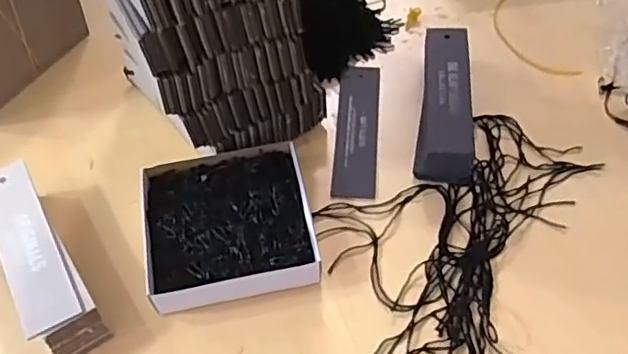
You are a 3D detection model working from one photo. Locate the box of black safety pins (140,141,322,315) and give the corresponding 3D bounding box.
[{"bbox_3d":[-0.056,0.029,0.391,0.104,0.024,0.097,-11,55,-6],"label":"box of black safety pins"}]

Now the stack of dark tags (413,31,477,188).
[{"bbox_3d":[0.099,-0.055,0.443,0.041,0.034,0.129,6,55,6],"label":"stack of dark tags"}]

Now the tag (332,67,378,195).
[{"bbox_3d":[0.033,-0.036,0.451,0.031,0.004,0.124,3,55,4],"label":"tag"}]

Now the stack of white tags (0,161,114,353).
[{"bbox_3d":[-0.170,0.050,0.372,0.036,0.037,0.129,-29,59,-18],"label":"stack of white tags"}]

